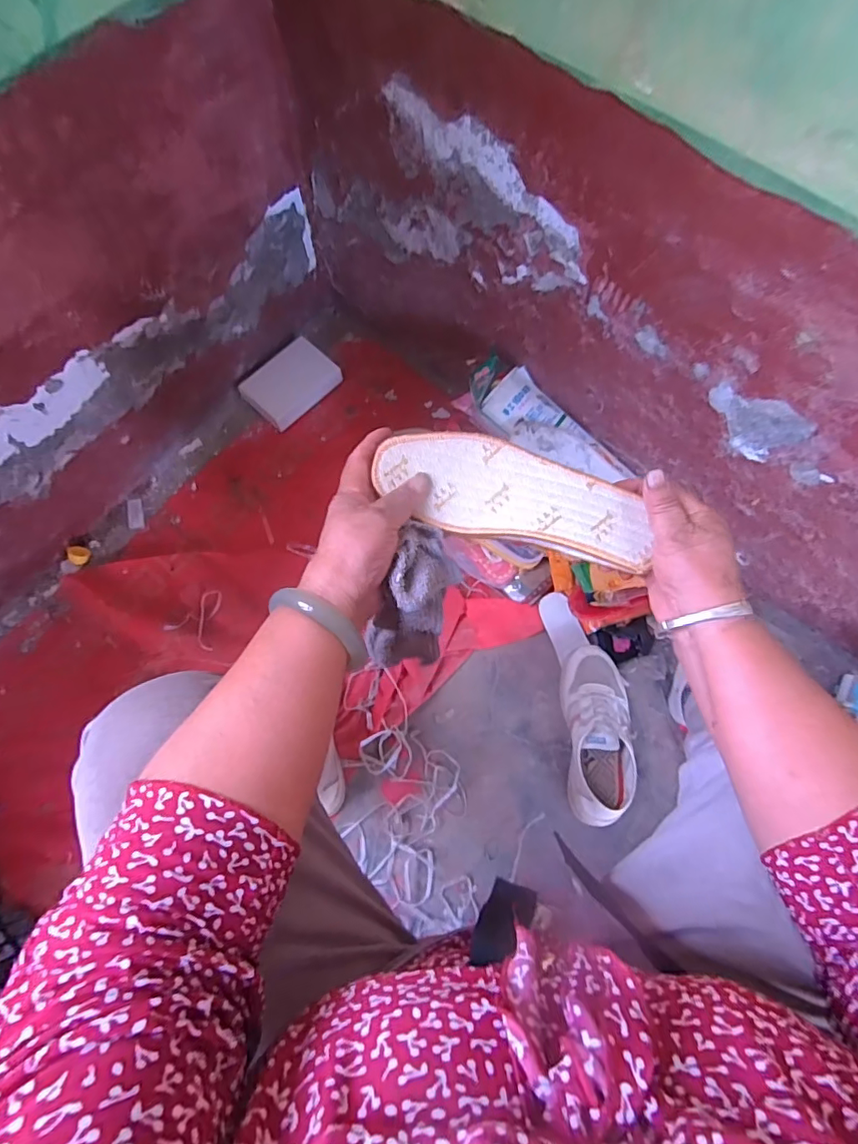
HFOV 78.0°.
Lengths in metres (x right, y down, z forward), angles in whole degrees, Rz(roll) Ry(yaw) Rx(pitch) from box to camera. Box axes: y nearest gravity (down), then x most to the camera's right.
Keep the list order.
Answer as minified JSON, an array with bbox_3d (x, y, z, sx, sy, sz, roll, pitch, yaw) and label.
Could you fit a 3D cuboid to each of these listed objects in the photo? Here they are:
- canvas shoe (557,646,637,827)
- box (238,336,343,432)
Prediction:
[{"bbox_3d":[0.242,0.231,0.759,0.091,0.079,0.246,0,72,-1],"label":"canvas shoe"},{"bbox_3d":[-0.245,-0.337,0.945,0.115,0.026,0.156,42,76,11],"label":"box"}]

